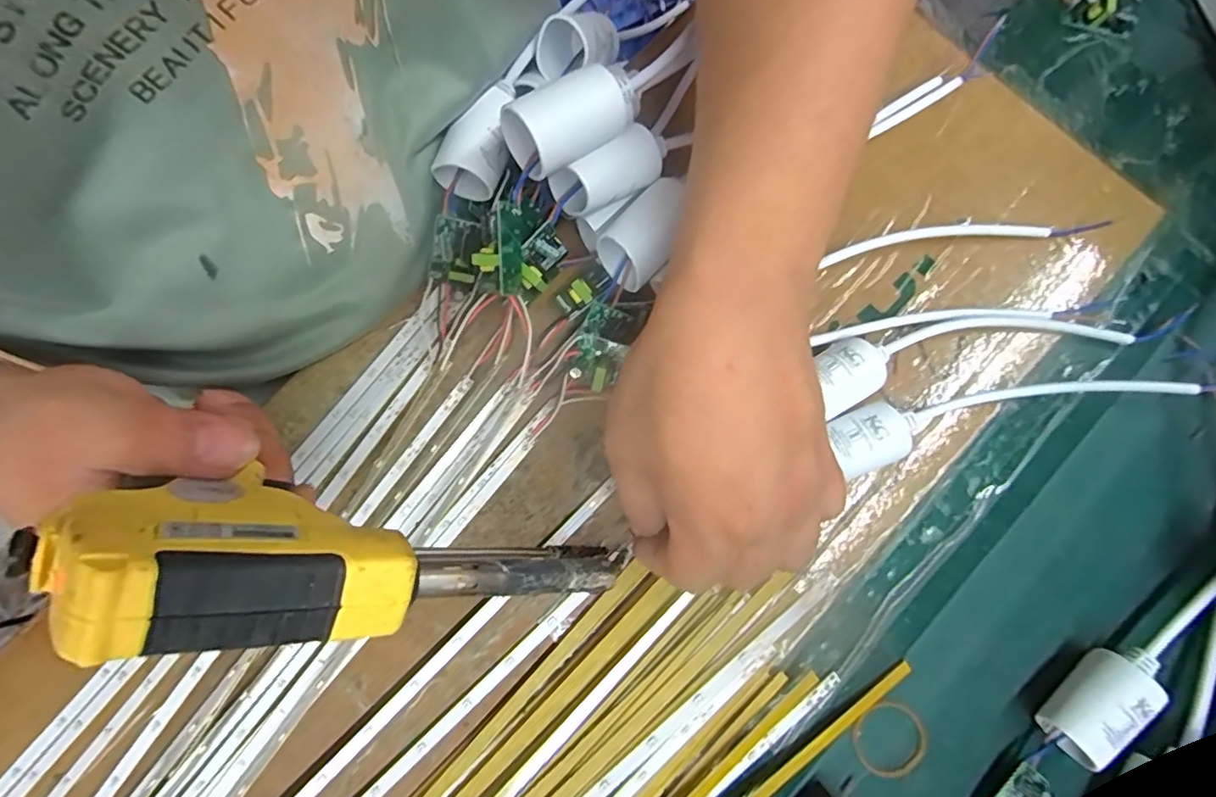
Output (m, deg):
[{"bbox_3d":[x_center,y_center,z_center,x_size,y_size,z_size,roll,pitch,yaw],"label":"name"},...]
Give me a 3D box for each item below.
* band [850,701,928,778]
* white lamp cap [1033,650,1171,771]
[{"bbox_3d":[0.125,0.152,0.250,0.032,0.004,0.028,-37,82,-6],"label":"band"},{"bbox_3d":[0.207,0.130,0.243,0.028,0.026,0.044,39,82,6],"label":"white lamp cap"}]

